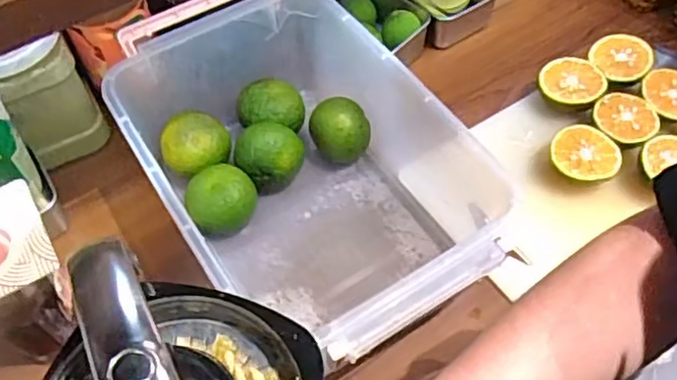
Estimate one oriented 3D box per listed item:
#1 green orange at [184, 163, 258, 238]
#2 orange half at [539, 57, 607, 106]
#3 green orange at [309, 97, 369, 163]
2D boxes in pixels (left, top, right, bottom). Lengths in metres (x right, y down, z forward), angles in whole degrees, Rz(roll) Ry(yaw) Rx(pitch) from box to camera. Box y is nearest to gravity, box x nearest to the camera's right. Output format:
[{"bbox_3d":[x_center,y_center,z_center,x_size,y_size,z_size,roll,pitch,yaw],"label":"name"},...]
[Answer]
[{"bbox_3d":[-0.119,0.014,0.662,0.071,0.059,0.059,-14,56,-6],"label":"green orange"},{"bbox_3d":[0.269,-0.117,0.744,0.071,0.043,0.066,14,58,12],"label":"orange half"},{"bbox_3d":[0.002,-0.059,0.706,0.059,0.066,0.059,-1,56,2],"label":"green orange"}]

